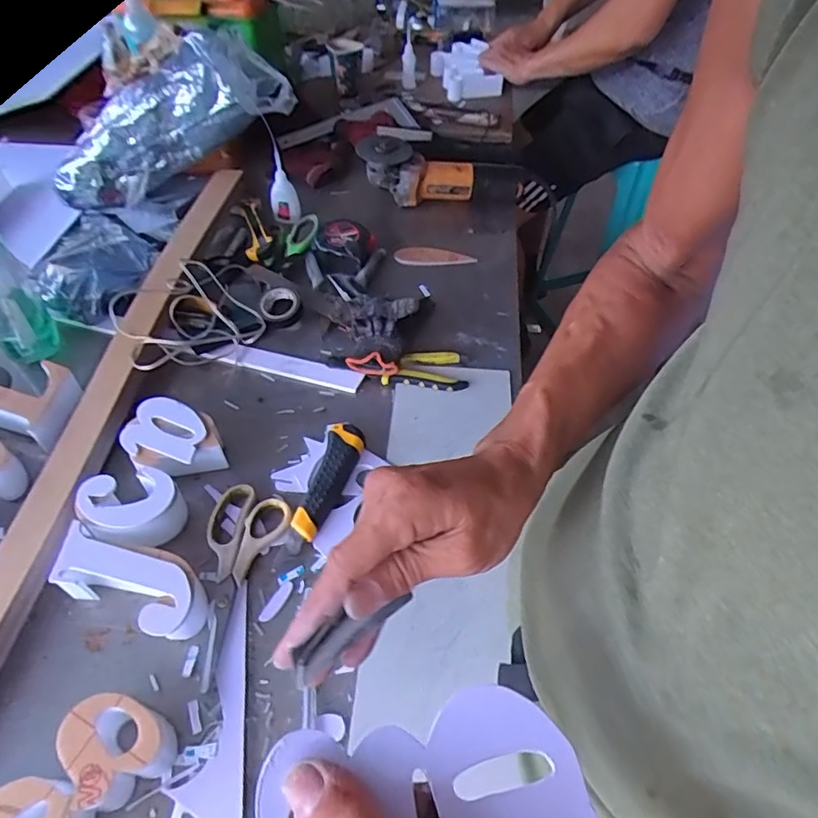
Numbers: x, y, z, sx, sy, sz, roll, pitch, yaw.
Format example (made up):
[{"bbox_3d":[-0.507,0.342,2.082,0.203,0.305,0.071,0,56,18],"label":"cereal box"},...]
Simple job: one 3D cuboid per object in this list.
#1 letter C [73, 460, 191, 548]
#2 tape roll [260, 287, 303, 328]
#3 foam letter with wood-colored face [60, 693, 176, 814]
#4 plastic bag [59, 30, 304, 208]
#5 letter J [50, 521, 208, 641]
[{"bbox_3d":[-0.265,0.094,0.531,0.082,0.039,0.077,1,50,-1],"label":"letter C"},{"bbox_3d":[-0.171,-0.136,0.739,0.053,0.026,0.055,1,50,-1],"label":"tape roll"},{"bbox_3d":[-0.216,0.247,0.408,0.060,0.045,0.067,-35,59,-26],"label":"foam letter with wood-colored face"},{"bbox_3d":[-0.380,-0.448,0.867,0.375,0.138,0.160,-28,52,8],"label":"plastic bag"},{"bbox_3d":[-0.245,0.152,0.488,0.141,0.044,0.059,19,52,14],"label":"letter J"}]

